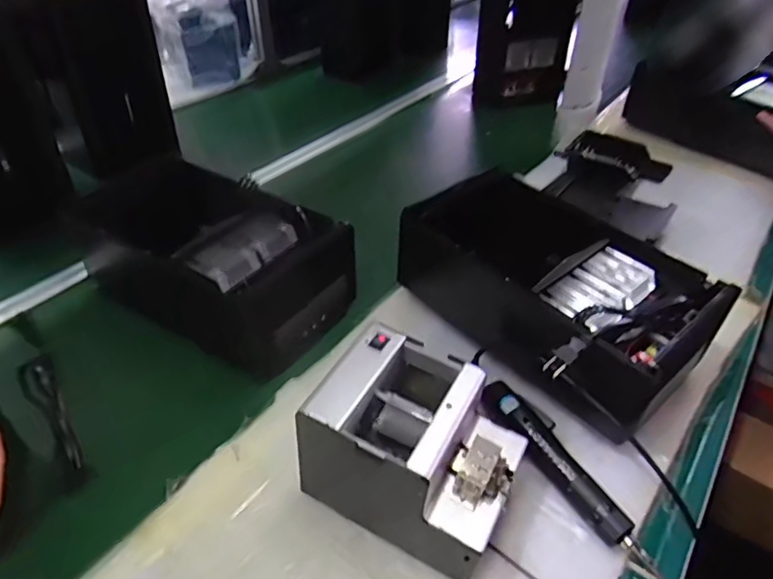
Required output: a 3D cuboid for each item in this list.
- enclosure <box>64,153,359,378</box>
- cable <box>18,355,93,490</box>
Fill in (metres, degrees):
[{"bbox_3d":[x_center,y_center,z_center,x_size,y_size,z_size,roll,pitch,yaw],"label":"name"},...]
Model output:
[{"bbox_3d":[-0.249,-0.048,0.749,0.376,0.120,0.197,24,45,24],"label":"enclosure"},{"bbox_3d":[-0.351,0.139,0.581,0.030,0.026,0.142,-24,82,-27],"label":"cable"}]

